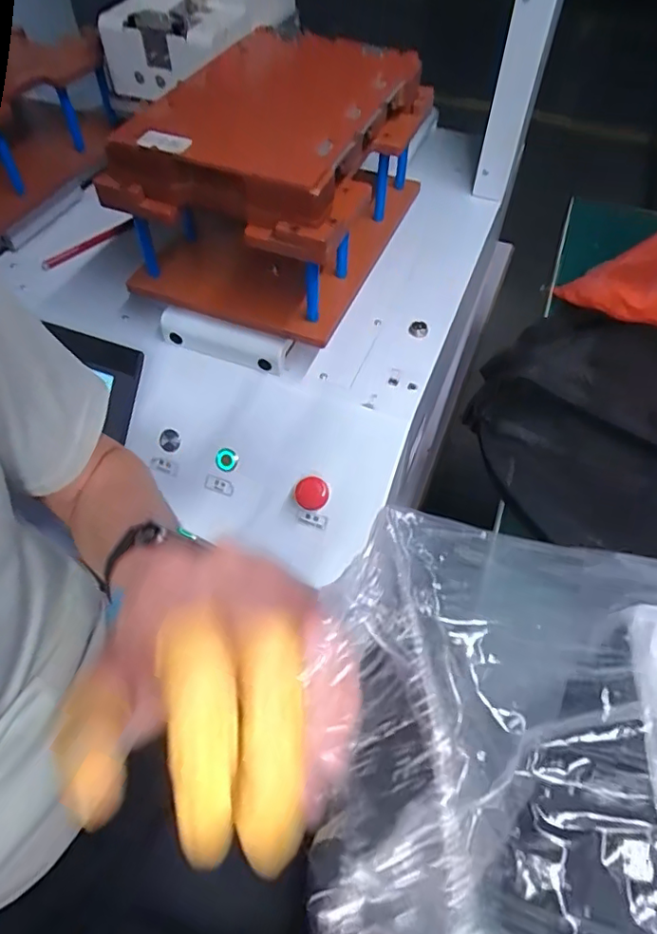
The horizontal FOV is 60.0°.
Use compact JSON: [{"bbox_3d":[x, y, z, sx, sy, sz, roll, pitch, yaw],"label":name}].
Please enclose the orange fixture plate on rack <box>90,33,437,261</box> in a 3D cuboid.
[{"bbox_3d":[-0.041,-0.284,0.479,0.186,0.059,0.254,19,57,12],"label":"orange fixture plate on rack"}]

